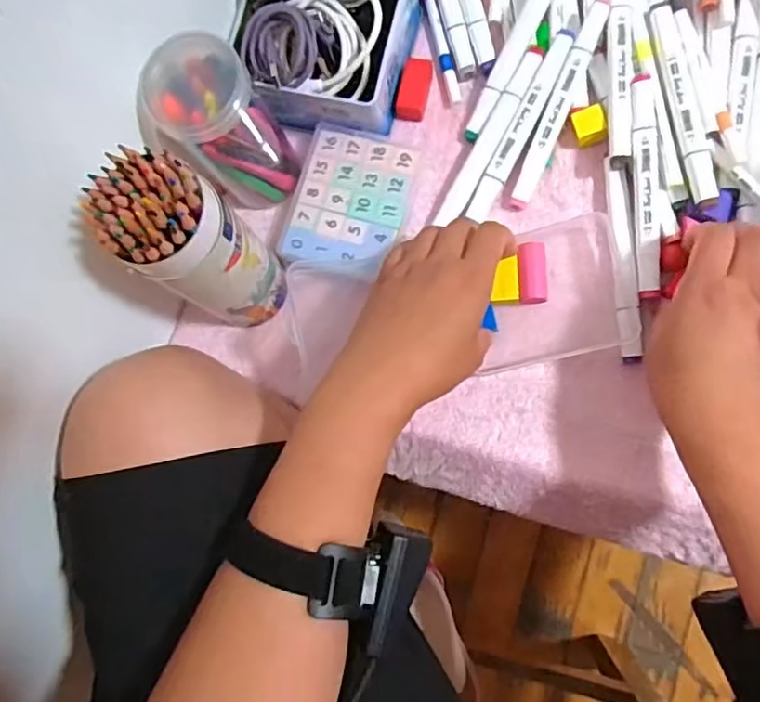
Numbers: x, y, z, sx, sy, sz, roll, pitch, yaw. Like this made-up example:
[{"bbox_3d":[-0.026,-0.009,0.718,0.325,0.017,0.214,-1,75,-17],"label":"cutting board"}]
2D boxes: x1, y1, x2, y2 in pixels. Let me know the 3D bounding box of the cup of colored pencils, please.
[{"bbox_3d":[-0.109,-0.064,0.386,0.057,0.161,0.066,-40,79,2],"label":"cup of colored pencils"}]

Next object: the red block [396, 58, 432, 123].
[{"bbox_3d":[0.026,-0.201,0.475,0.021,0.017,0.045,15,85,7],"label":"red block"}]

